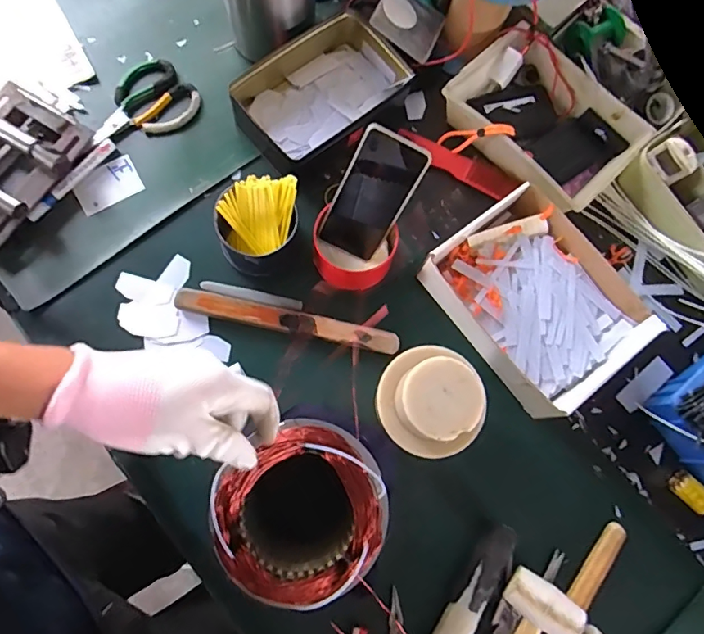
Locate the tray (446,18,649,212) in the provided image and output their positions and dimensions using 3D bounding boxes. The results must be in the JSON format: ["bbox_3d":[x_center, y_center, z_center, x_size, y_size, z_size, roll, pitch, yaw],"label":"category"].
[{"bbox_3d":[0.263,-0.269,0.670,0.242,0.055,0.170,43,79,7],"label":"tray"}]

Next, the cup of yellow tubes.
[{"bbox_3d":[-0.114,-0.111,0.590,0.099,0.077,0.092,1,77,-3],"label":"cup of yellow tubes"}]

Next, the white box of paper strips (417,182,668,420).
[{"bbox_3d":[0.233,-0.019,0.608,0.197,0.077,0.243,-34,81,-10],"label":"white box of paper strips"}]

